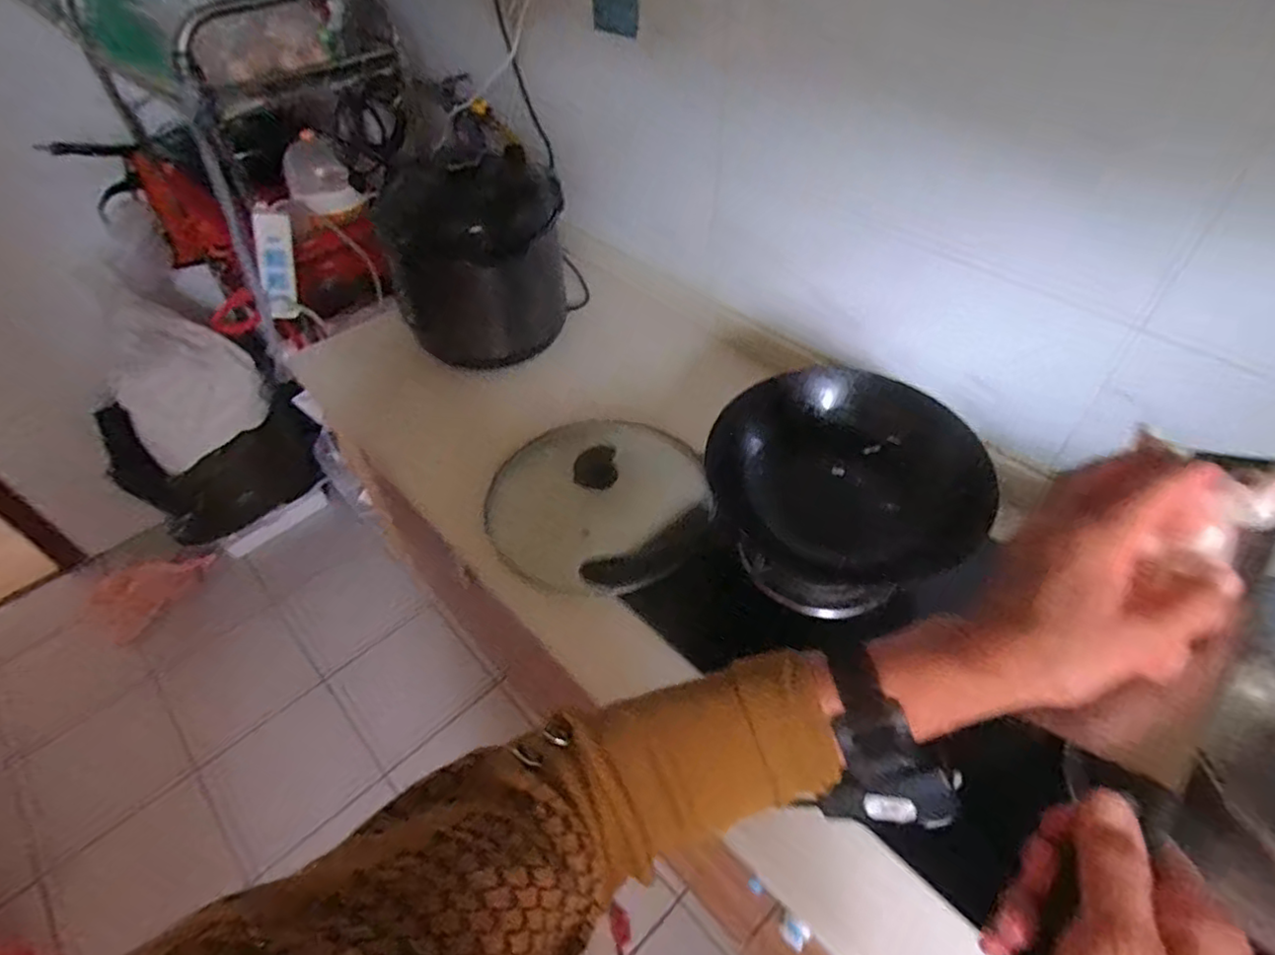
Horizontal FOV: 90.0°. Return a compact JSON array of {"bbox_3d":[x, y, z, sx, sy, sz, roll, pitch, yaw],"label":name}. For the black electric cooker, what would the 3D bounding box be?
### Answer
[{"bbox_3d":[-0.265,-0.386,1.085,0.271,0.325,0.211,-12,48,-8],"label":"black electric cooker"}]

